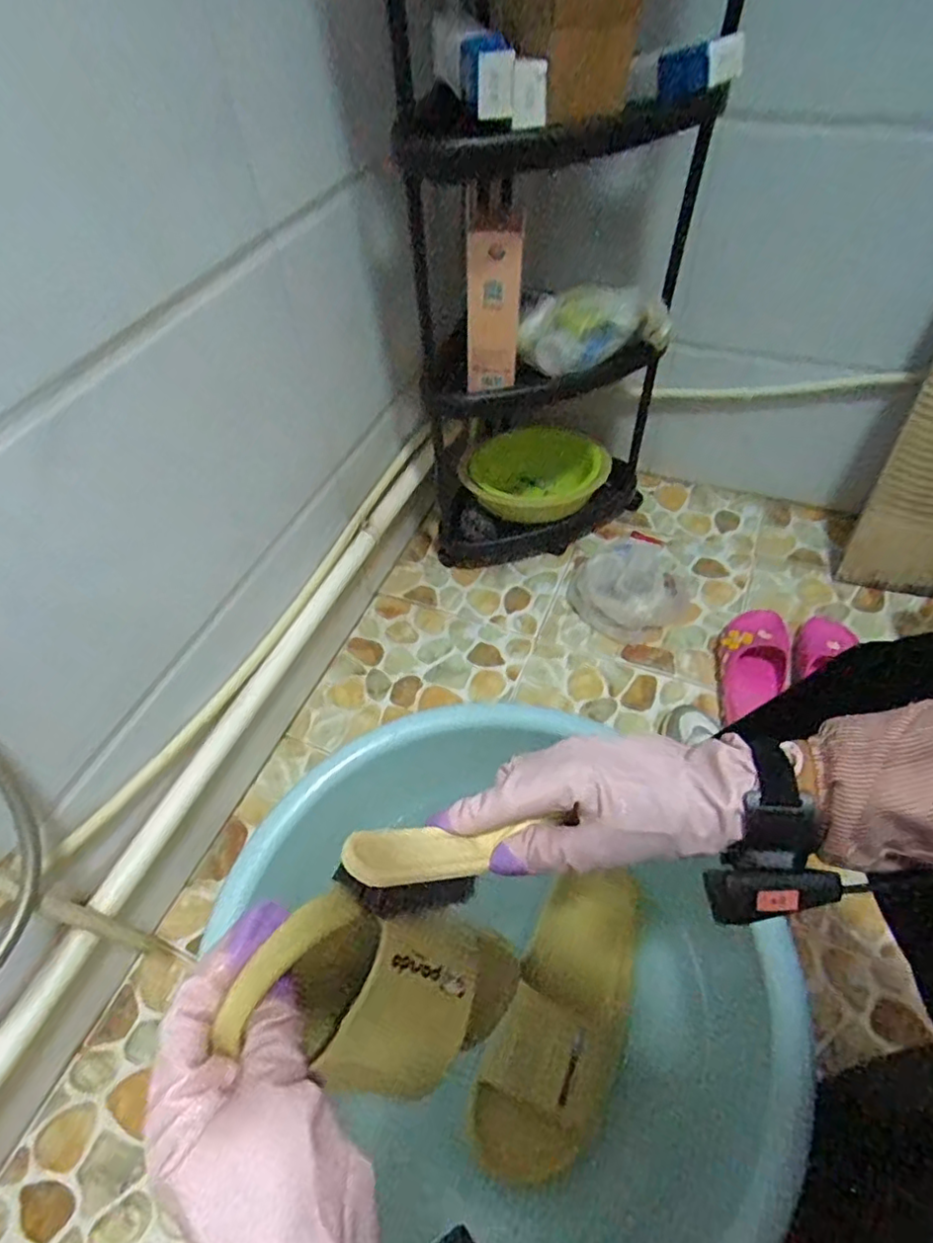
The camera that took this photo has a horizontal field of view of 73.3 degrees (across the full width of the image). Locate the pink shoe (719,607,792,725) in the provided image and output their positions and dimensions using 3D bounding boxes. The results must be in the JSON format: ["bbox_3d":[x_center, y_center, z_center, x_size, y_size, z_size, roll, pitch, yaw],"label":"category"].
[{"bbox_3d":[0.430,0.063,0.943,0.099,0.062,0.204,15,54,15],"label":"pink shoe"}]

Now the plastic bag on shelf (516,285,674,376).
[{"bbox_3d":[0.172,-0.393,0.840,0.197,0.106,0.085,13,54,13],"label":"plastic bag on shelf"}]

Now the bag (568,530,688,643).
[{"bbox_3d":[0.278,-0.077,1.029,0.198,0.096,0.178,-35,58,-22],"label":"bag"}]

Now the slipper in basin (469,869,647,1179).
[{"bbox_3d":[0.087,0.320,0.523,0.094,0.051,0.238,19,56,18],"label":"slipper in basin"}]

